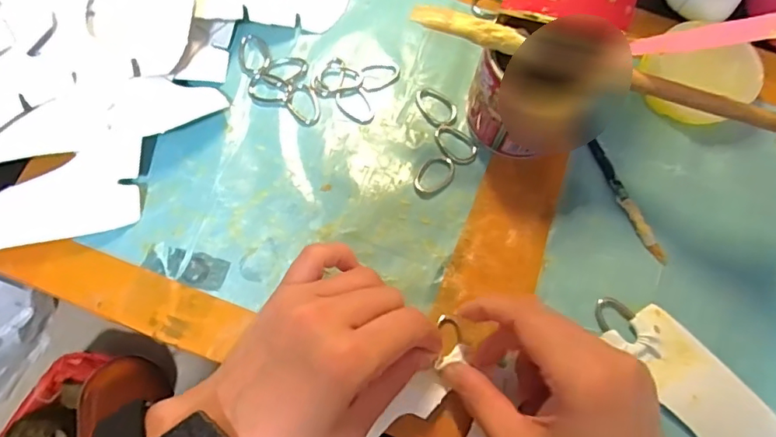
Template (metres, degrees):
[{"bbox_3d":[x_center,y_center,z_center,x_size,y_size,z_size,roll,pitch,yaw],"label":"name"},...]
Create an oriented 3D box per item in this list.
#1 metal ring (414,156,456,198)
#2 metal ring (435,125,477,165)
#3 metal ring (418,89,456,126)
[{"bbox_3d":[0.028,-0.026,0.326,0.020,0.004,0.030,32,76,7],"label":"metal ring"},{"bbox_3d":[0.042,-0.046,0.334,0.021,0.004,0.030,-42,79,-11],"label":"metal ring"},{"bbox_3d":[0.030,-0.072,0.341,0.028,0.004,0.019,40,77,9],"label":"metal ring"}]

